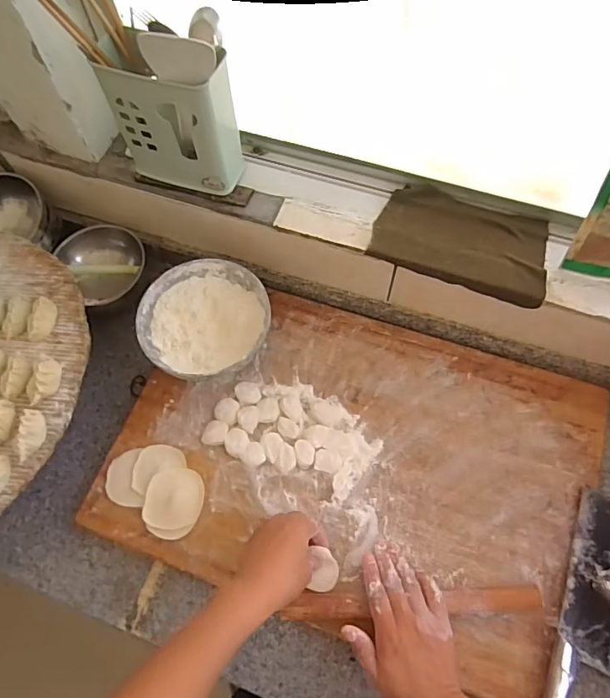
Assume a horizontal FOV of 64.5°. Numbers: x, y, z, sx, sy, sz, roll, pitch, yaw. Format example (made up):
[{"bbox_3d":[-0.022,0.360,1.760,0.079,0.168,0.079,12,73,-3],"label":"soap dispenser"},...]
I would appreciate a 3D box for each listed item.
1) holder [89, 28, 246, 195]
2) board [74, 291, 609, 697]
[{"bbox_3d":[-0.152,-0.270,0.585,0.150,0.157,0.075,21,67,12],"label":"holder"},{"bbox_3d":[0.057,0.139,0.628,0.587,0.043,0.391,18,67,11],"label":"board"}]

